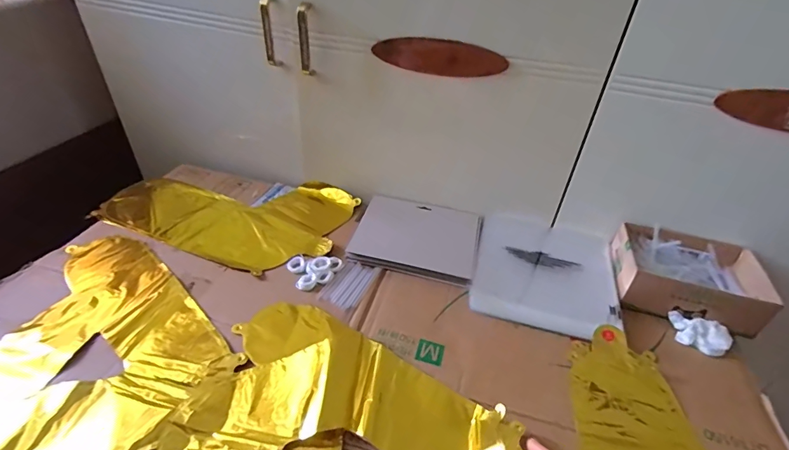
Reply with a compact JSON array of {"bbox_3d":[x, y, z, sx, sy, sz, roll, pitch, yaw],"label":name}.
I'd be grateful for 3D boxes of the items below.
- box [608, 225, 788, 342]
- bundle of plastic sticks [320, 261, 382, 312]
[{"bbox_3d":[0.436,0.078,0.621,0.198,0.063,0.143,12,39,10],"label":"box"},{"bbox_3d":[-0.062,0.083,0.600,0.054,0.007,0.088,21,42,19],"label":"bundle of plastic sticks"}]

